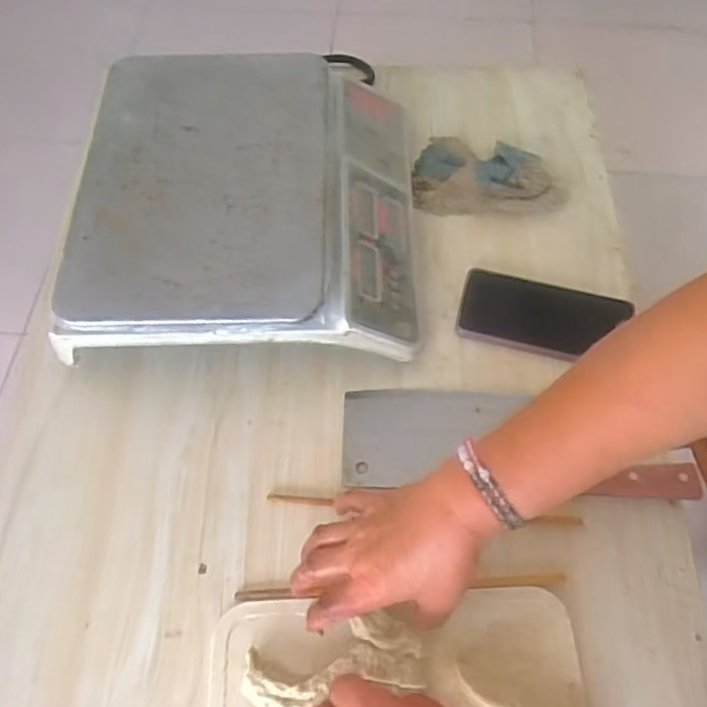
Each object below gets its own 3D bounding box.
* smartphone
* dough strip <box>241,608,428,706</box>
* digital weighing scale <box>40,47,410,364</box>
[{"bbox_3d":[0.182,-0.038,0.622,0.156,0.014,0.081,13,64,8],"label":"smartphone"},{"bbox_3d":[-0.015,0.228,0.468,0.129,0.011,0.051,-15,64,-2],"label":"dough strip"},{"bbox_3d":[-0.098,-0.153,0.636,0.303,0.104,0.335,-1,62,0],"label":"digital weighing scale"}]

